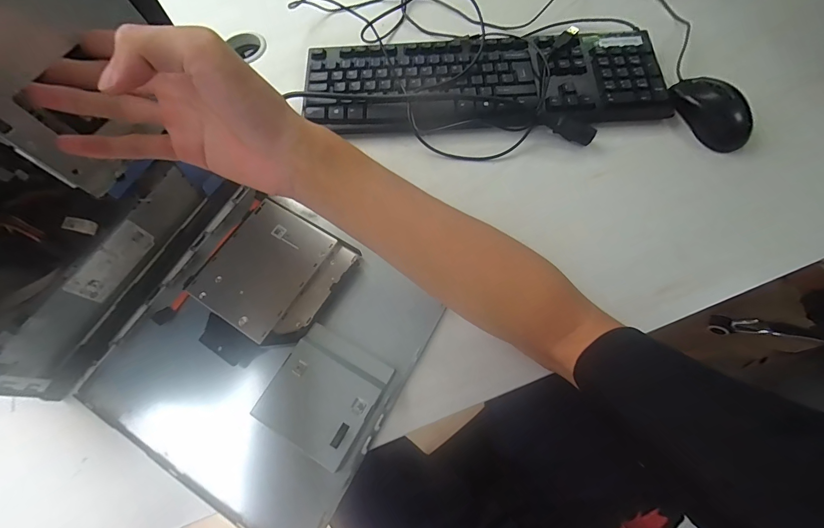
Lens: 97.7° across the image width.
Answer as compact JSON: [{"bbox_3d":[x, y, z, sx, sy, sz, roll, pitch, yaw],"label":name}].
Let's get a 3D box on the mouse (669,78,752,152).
[{"bbox_3d":[0.364,-0.188,0.434,0.063,0.029,0.106,-19,67,-5],"label":"mouse"}]

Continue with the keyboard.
[{"bbox_3d":[0.089,-0.238,0.465,0.441,0.033,0.159,1,67,4],"label":"keyboard"}]

